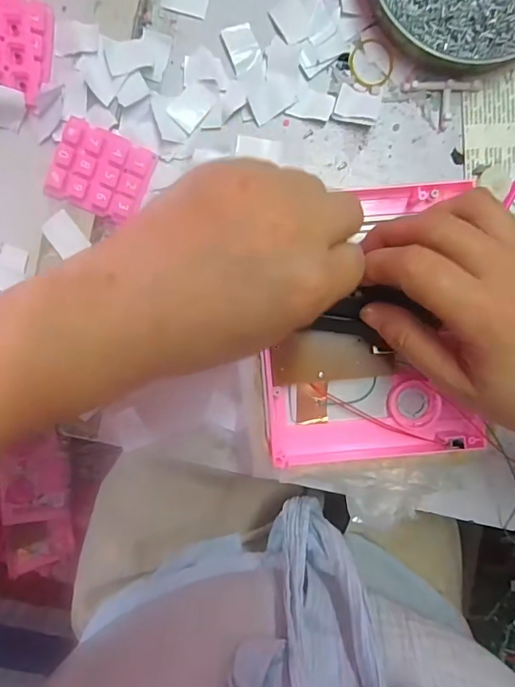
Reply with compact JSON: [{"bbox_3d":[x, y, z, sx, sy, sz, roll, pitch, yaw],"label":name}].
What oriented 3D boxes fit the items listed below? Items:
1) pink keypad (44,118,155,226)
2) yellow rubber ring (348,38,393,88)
[{"bbox_3d":[-0.099,-0.108,0.286,0.058,0.010,0.050,22,93,-2],"label":"pink keypad"},{"bbox_3d":[0.075,-0.186,0.301,0.030,0.004,0.031,0,94,-1],"label":"yellow rubber ring"}]

